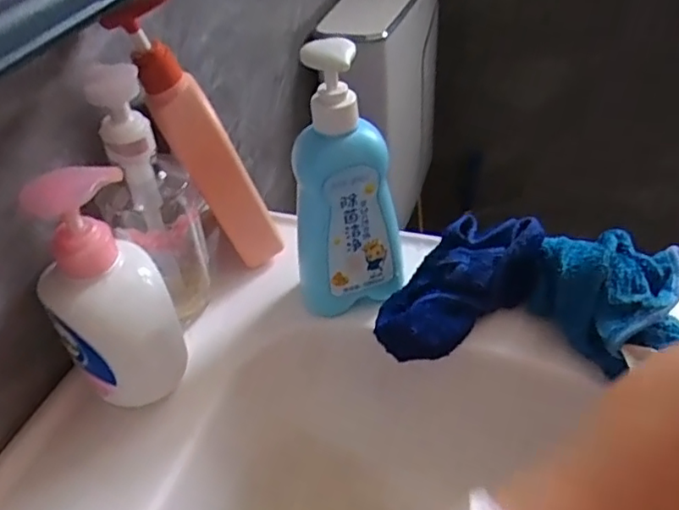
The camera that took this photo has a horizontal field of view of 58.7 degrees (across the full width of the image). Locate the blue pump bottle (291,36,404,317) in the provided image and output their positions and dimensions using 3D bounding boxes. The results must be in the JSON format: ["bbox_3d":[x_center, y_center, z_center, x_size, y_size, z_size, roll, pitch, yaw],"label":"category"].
[{"bbox_3d":[0.003,-0.048,0.438,0.073,0.205,0.038,-15,42,-11],"label":"blue pump bottle"}]

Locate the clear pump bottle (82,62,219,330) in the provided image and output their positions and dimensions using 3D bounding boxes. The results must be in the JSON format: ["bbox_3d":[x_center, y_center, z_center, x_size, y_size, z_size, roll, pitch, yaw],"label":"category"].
[{"bbox_3d":[-0.134,-0.032,0.441,0.071,0.205,0.061,-22,44,-18],"label":"clear pump bottle"}]

